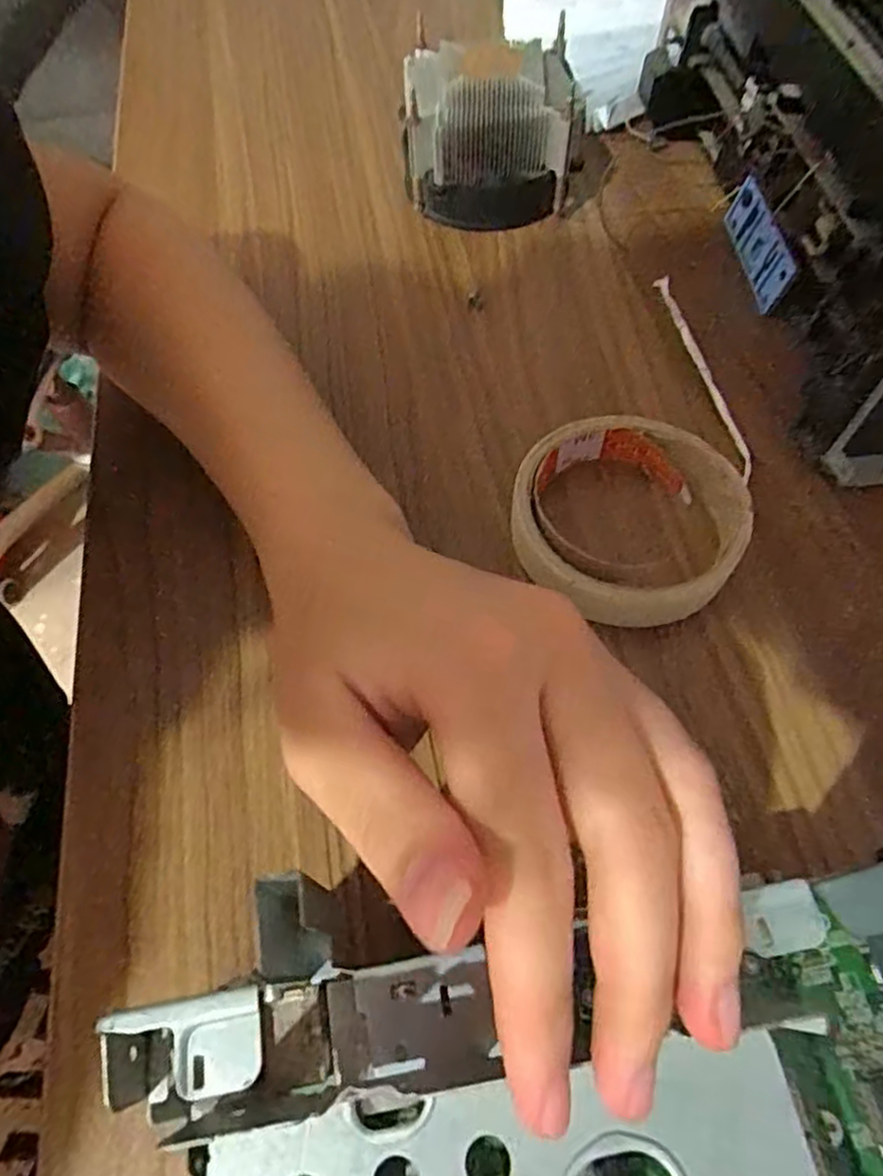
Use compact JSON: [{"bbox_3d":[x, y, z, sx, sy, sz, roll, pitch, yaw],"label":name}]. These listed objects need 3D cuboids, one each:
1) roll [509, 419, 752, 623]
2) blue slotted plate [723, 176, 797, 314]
[{"bbox_3d":[0.071,-0.024,0.266,0.087,0.025,0.087,-1,61,2],"label":"roll"},{"bbox_3d":[0.154,-0.170,0.337,0.007,0.034,0.066,-7,69,-2],"label":"blue slotted plate"}]

